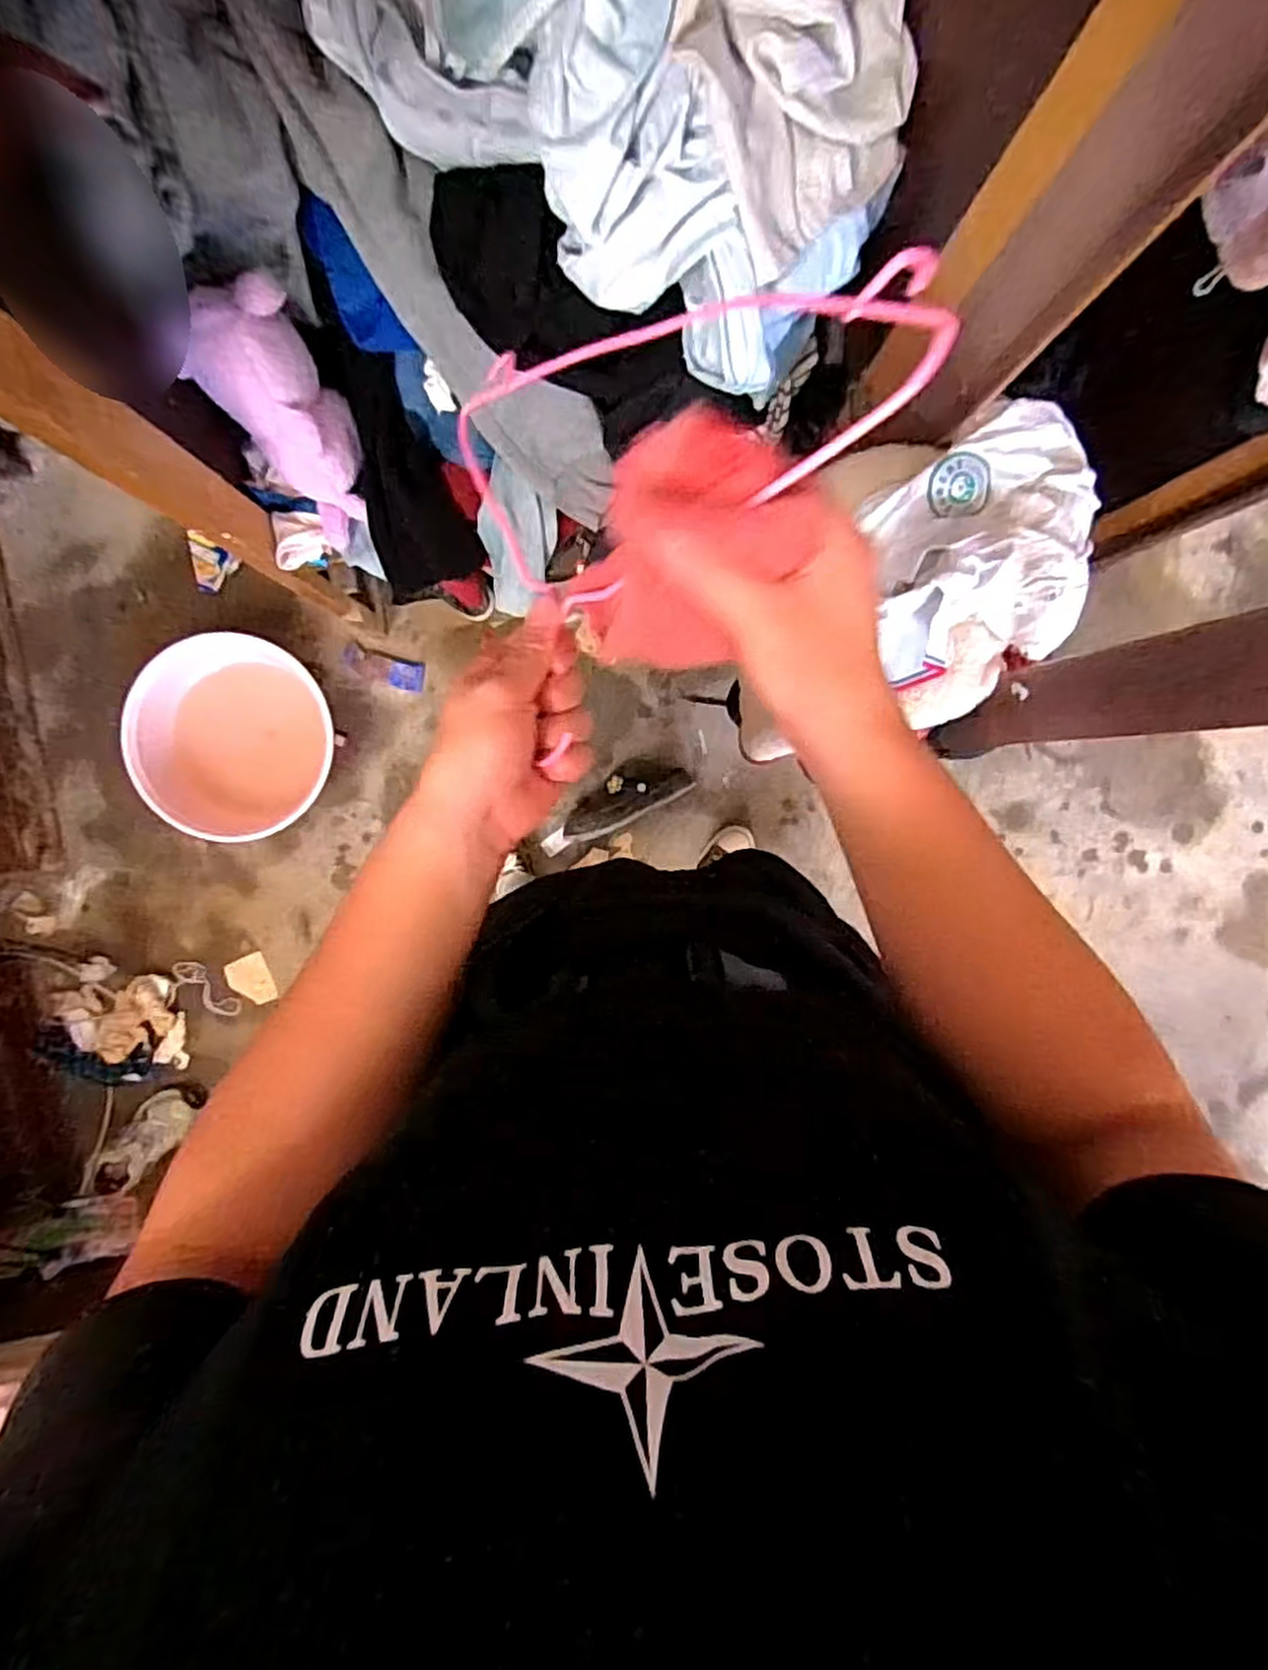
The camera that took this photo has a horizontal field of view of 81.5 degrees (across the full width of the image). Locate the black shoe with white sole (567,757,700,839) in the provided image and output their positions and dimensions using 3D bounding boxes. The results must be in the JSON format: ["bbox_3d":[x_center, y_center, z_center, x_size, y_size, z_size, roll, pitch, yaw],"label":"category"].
[{"bbox_3d":[-0.020,-0.079,1.463,0.270,0.047,0.108,-27,95,0],"label":"black shoe with white sole"}]

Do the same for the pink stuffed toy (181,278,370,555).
[{"bbox_3d":[-0.400,-0.467,0.848,0.138,0.276,0.079,-22,53,-1],"label":"pink stuffed toy"}]

